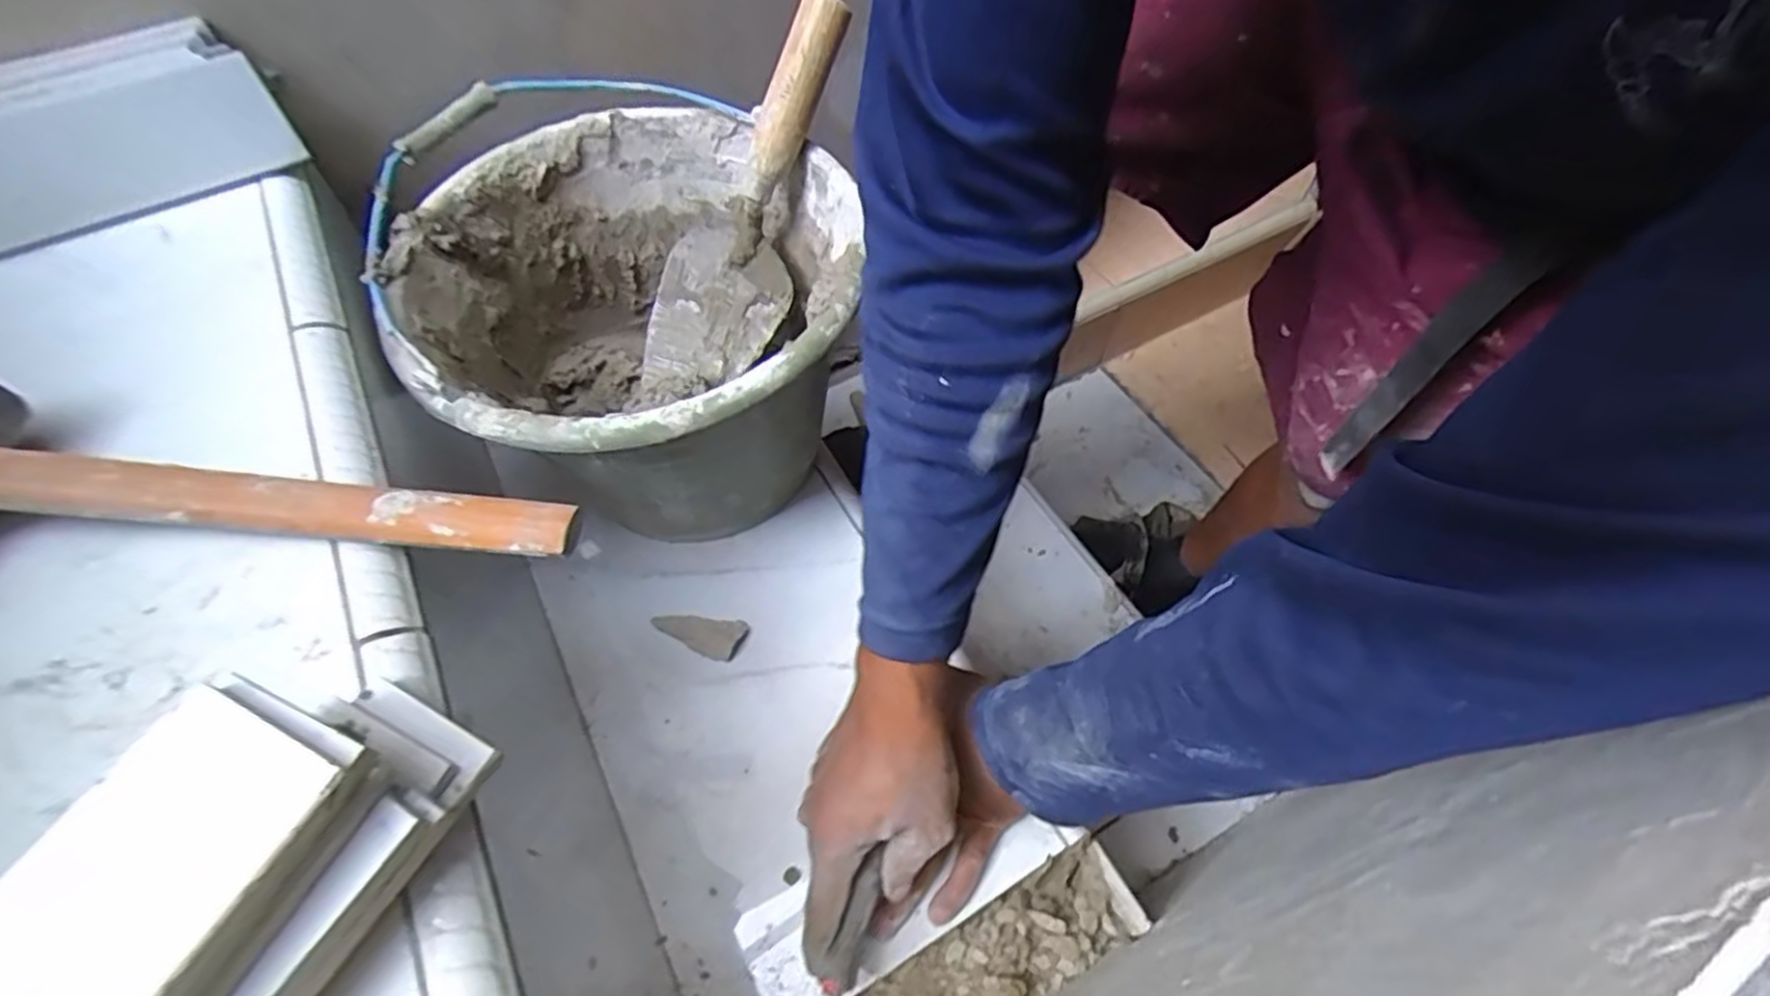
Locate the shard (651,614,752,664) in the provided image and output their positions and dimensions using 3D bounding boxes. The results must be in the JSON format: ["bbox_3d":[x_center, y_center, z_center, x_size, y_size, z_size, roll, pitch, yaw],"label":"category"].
[{"bbox_3d":[-0.137,0.101,0.548,0.069,0.007,0.029,6,57,6],"label":"shard"}]

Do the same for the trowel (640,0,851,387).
[{"bbox_3d":[-0.097,-0.207,0.534,0.084,0.280,0.079,35,23,22],"label":"trowel"}]

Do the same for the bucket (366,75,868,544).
[{"bbox_3d":[-0.167,-0.106,0.548,0.293,0.242,0.298,-1,56,1],"label":"bucket"}]

